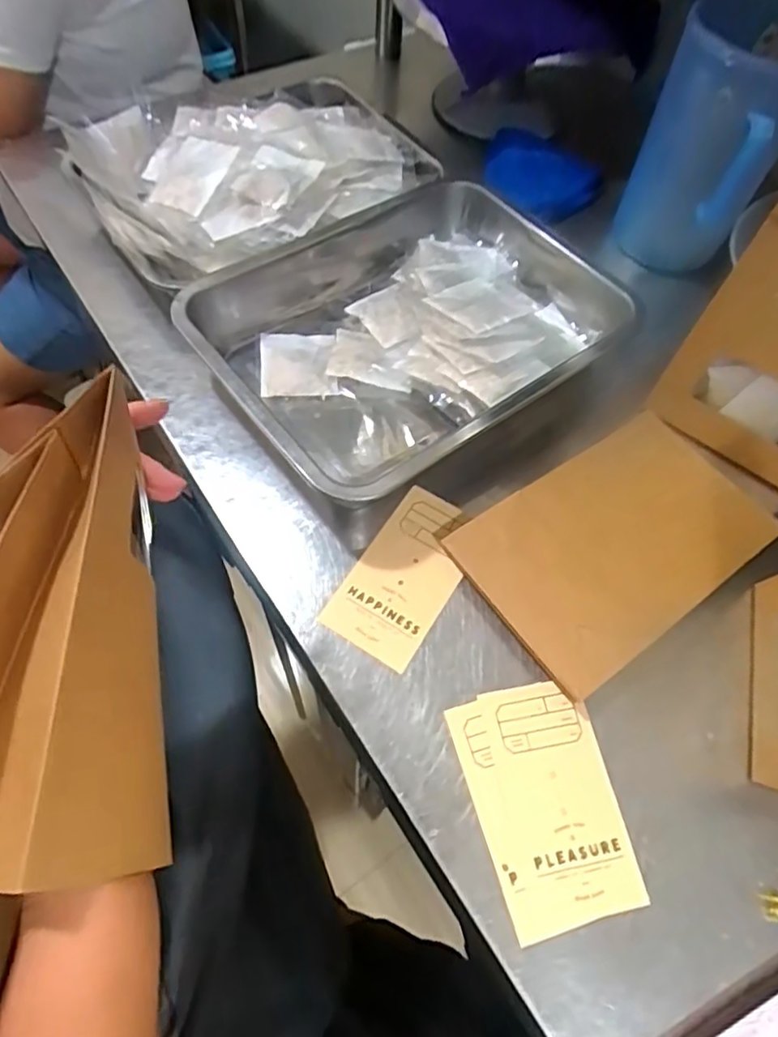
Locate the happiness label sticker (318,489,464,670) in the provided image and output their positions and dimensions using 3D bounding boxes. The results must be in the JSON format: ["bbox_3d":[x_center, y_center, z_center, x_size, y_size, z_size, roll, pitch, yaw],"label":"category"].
[{"bbox_3d":[0.015,0.041,0.465,0.072,0.006,0.137,30,63,12],"label":"happiness label sticker"}]

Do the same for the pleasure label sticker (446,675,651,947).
[{"bbox_3d":[0.101,0.181,0.391,0.091,0.004,0.139,-11,62,-10],"label":"pleasure label sticker"}]

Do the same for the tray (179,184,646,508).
[{"bbox_3d":[0.017,-0.172,0.552,0.346,0.073,0.280,-33,68,-20],"label":"tray"}]

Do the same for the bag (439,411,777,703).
[{"bbox_3d":[0.180,0.015,0.477,0.241,0.025,0.148,-31,67,-19],"label":"bag"}]

